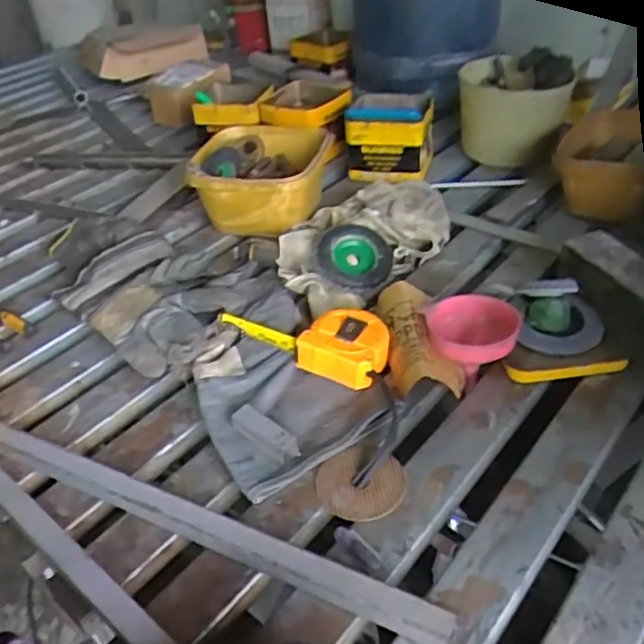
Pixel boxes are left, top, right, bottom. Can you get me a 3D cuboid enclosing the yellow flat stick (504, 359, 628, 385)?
[{"bbox_3d":[0.230,0.046,0.587,0.110,0.013,0.017,-5,38,2],"label":"yellow flat stick"}]

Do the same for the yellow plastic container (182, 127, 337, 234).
[{"bbox_3d":[-0.084,-0.192,0.854,0.177,0.086,0.179,-1,39,6],"label":"yellow plastic container"}]

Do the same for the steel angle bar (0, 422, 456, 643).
[{"bbox_3d":[-0.111,0.155,0.494,0.440,0.025,0.024,13,42,23],"label":"steel angle bar"}]

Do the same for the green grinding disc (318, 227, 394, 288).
[{"bbox_3d":[0.039,-0.075,0.733,0.085,0.018,0.073,0,82,-6],"label":"green grinding disc"}]

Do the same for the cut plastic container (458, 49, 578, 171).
[{"bbox_3d":[0.284,-0.321,0.921,0.140,0.123,0.155,-3,41,4],"label":"cut plastic container"}]

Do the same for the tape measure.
[{"bbox_3d":[-0.005,0.014,0.631,0.150,0.040,0.078,13,42,23],"label":"tape measure"}]

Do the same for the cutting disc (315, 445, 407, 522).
[{"bbox_3d":[0.034,0.133,0.519,0.071,0.006,0.069,-25,42,-22],"label":"cutting disc"}]

